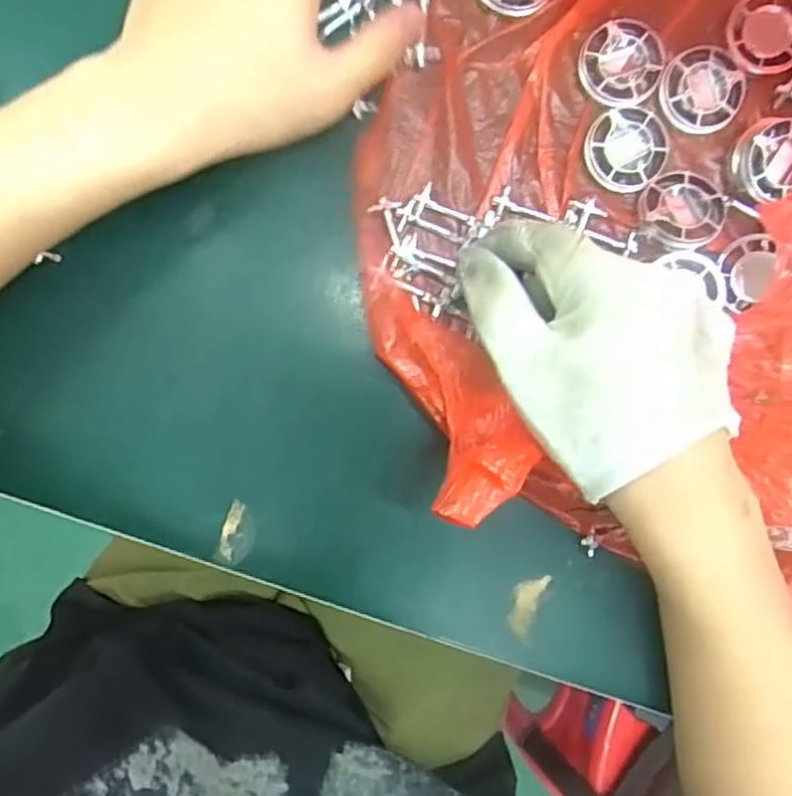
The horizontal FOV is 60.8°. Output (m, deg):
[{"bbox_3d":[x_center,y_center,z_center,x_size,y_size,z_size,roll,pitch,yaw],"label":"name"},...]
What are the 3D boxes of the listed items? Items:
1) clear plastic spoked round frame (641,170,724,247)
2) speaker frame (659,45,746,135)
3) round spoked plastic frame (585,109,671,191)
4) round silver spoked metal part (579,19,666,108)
[{"bbox_3d":[0.134,-0.089,0.313,0.036,0.012,0.035,0,92,-2],"label":"clear plastic spoked round frame"},{"bbox_3d":[0.144,-0.145,0.319,0.040,0.007,0.037,-12,92,-2],"label":"speaker frame"},{"bbox_3d":[0.109,-0.117,0.319,0.037,0.004,0.037,0,92,-2],"label":"round spoked plastic frame"},{"bbox_3d":[0.106,-0.157,0.318,0.038,0.007,0.038,0,92,-2],"label":"round silver spoked metal part"}]

